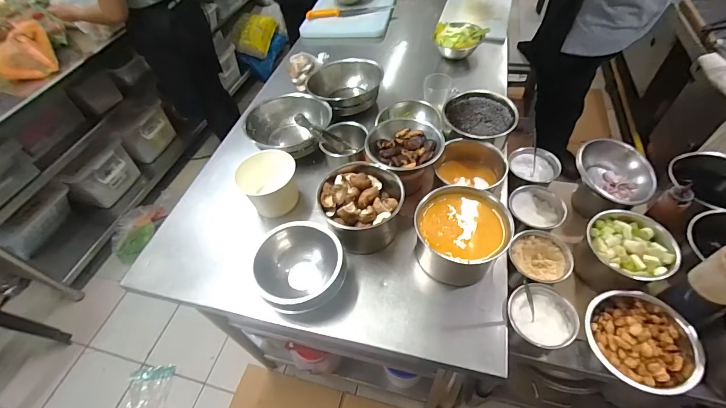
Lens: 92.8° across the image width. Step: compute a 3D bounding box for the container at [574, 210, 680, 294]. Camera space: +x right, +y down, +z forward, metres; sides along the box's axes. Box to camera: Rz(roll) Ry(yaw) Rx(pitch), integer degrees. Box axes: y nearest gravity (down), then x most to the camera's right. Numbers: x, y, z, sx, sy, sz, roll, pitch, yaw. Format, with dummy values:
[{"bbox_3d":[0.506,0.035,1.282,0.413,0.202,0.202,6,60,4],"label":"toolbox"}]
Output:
[{"bbox_3d":[0.537,0.106,0.726,0.153,0.109,0.155,-2,51,4],"label":"container"}]

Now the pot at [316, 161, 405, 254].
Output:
[{"bbox_3d":[-0.006,0.000,0.751,0.166,0.125,0.165,-3,51,3],"label":"pot"}]

